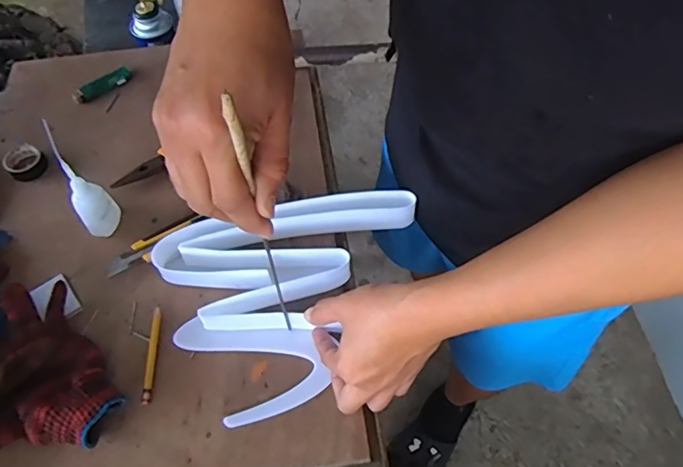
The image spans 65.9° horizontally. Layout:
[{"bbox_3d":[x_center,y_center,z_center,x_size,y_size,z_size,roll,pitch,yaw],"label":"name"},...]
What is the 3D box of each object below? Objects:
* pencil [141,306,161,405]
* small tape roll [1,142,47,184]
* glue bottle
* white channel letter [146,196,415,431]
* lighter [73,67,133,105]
[{"bbox_3d":[-0.187,0.118,0.522,0.011,0.010,0.096,-4,58,-2],"label":"pencil"},{"bbox_3d":[-0.389,-0.088,0.646,0.049,0.014,0.043,32,64,19],"label":"small tape roll"},{"bbox_3d":[-0.273,-0.050,0.552,0.039,0.146,0.029,-35,64,-19],"label":"glue bottle"},{"bbox_3d":[-0.036,0.055,0.539,0.268,0.046,0.202,-19,60,-11],"label":"white channel letter"},{"bbox_3d":[-0.327,-0.202,0.723,0.083,0.014,0.022,-40,66,-21],"label":"lighter"}]

